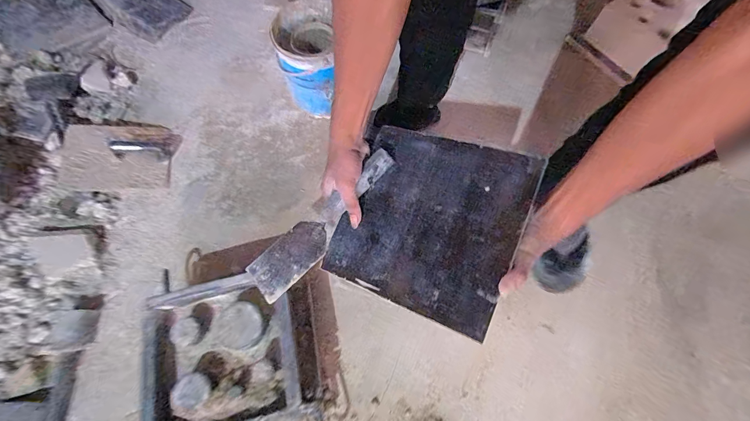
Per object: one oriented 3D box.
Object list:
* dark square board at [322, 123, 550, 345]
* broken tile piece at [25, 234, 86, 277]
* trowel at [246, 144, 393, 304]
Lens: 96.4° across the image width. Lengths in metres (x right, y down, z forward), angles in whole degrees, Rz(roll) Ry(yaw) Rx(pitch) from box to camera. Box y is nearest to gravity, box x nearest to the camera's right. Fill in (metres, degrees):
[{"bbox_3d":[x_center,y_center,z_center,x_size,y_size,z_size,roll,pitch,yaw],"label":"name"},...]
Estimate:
[{"bbox_3d":[0.066,0.009,0.447,0.231,0.010,0.232,19,79,26],"label":"dark square board"},{"bbox_3d":[-0.650,0.089,0.685,0.096,0.005,0.085,-7,71,-16],"label":"broken tile piece"},{"bbox_3d":[-0.077,0.014,0.483,0.069,0.024,0.262,44,94,16],"label":"trowel"}]

